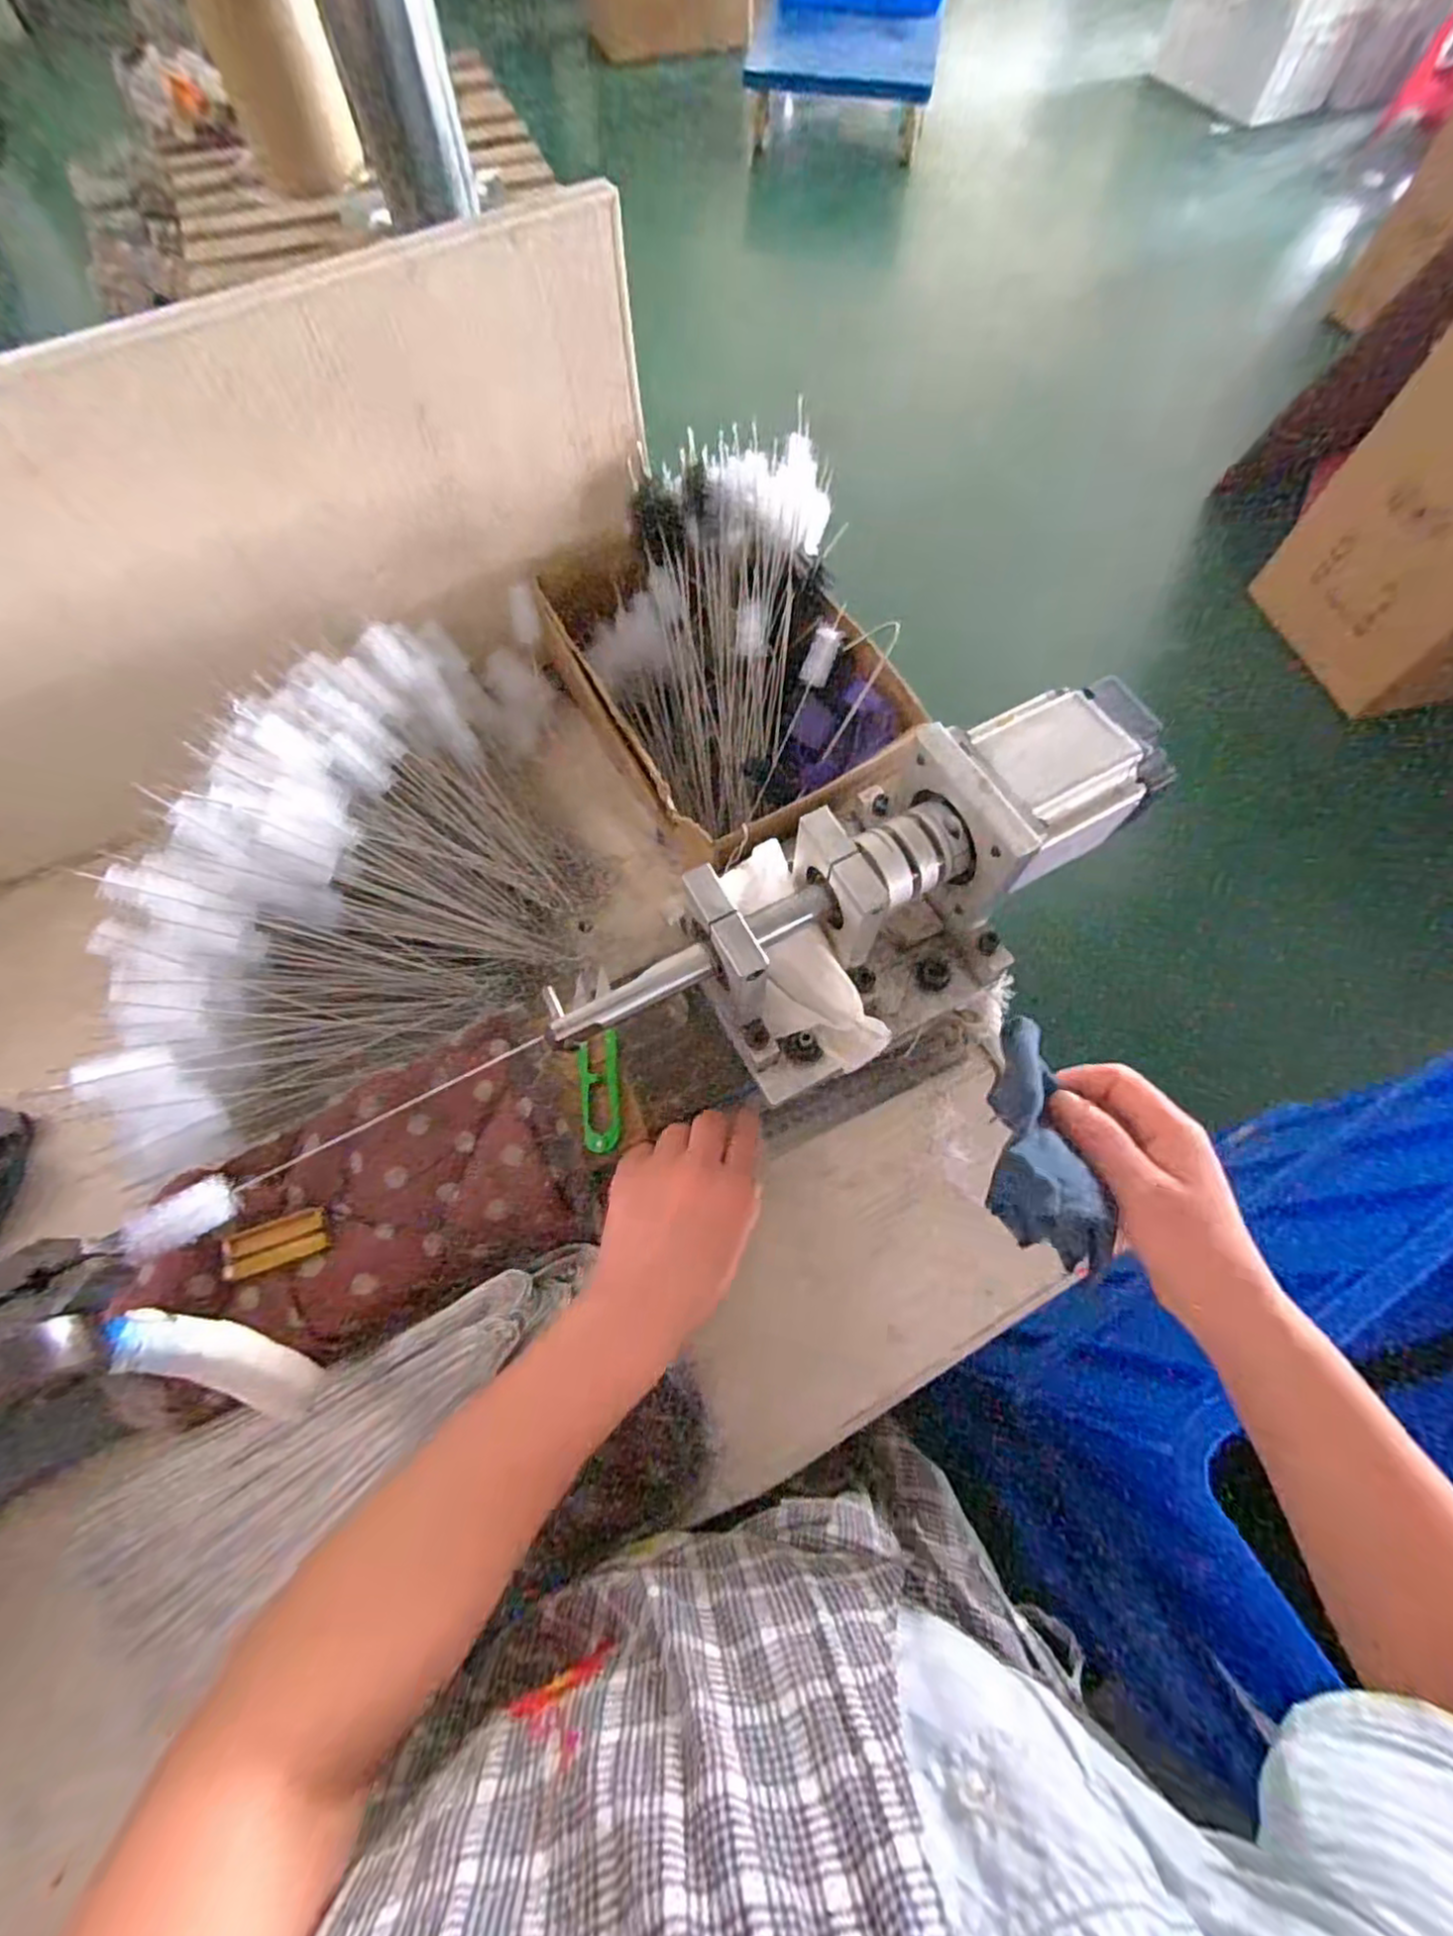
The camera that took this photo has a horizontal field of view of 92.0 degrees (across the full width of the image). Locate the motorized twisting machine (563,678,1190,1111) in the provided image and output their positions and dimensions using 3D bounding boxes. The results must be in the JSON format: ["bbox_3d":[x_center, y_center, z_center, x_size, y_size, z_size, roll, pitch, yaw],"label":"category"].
[{"bbox_3d":[0.071,-0.031,0.388,0.333,0.121,0.132,-31,70,-13],"label":"motorized twisting machine"}]

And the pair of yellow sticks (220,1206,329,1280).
[{"bbox_3d":[-0.246,0.150,0.382,0.049,0.013,0.023,-18,68,-8],"label":"pair of yellow sticks"}]

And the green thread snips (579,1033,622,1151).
[{"bbox_3d":[-0.076,0.073,0.419,0.022,0.009,0.073,-6,67,-2],"label":"green thread snips"}]

